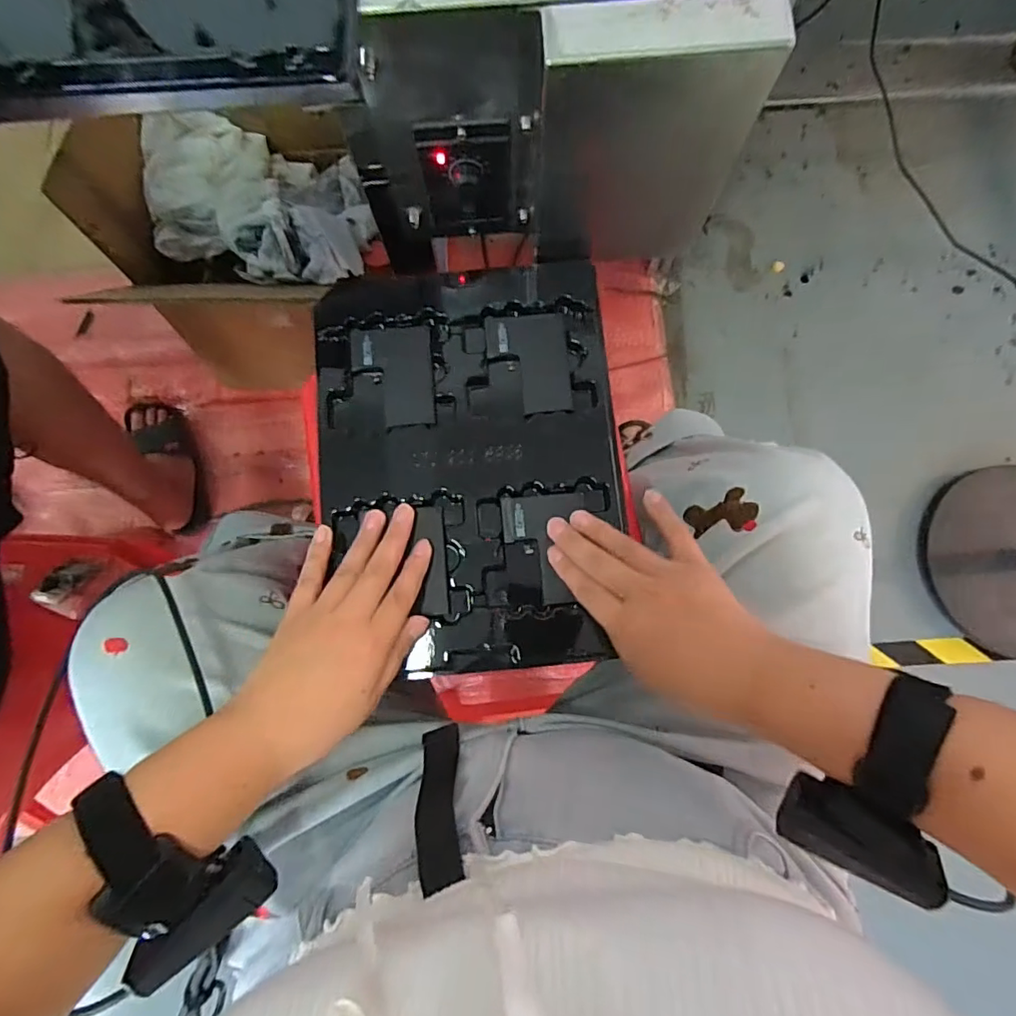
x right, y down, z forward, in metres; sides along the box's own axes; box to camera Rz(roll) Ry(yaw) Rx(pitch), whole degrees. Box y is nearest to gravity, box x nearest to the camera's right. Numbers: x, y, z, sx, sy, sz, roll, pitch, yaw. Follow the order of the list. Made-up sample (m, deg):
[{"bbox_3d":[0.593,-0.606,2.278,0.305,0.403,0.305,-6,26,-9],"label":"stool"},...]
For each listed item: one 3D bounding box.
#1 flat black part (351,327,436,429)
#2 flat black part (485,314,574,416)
[{"bbox_3d":[-0.086,-0.098,0.407,0.060,0.005,0.078,-4,80,0],"label":"flat black part"},{"bbox_3d":[0.016,-0.108,0.405,0.060,0.007,0.077,-4,80,0],"label":"flat black part"}]

